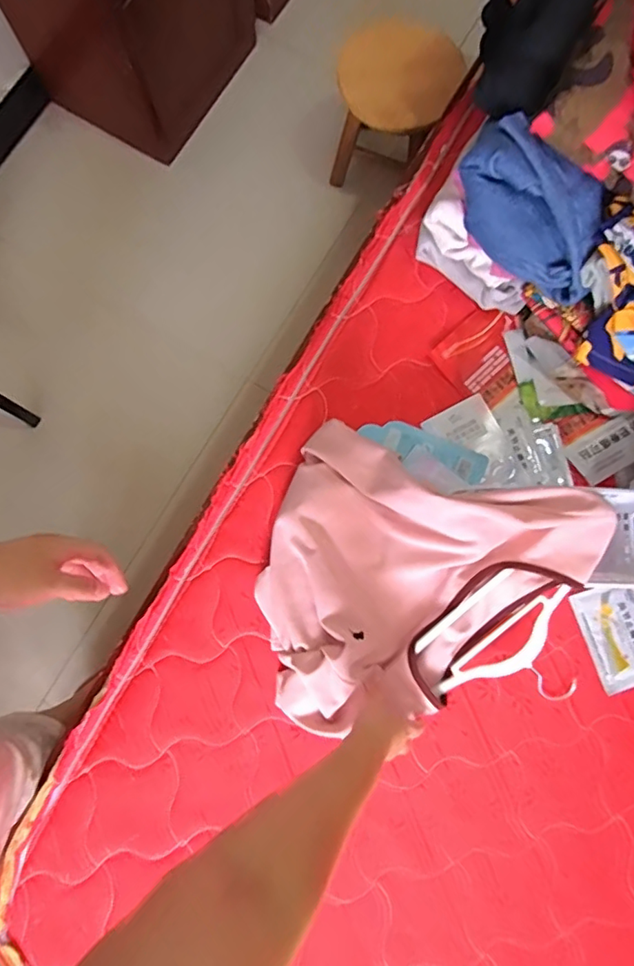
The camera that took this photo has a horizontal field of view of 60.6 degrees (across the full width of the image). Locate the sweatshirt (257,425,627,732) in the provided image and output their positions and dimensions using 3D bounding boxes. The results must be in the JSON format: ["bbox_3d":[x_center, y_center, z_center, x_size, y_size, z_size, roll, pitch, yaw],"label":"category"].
[{"bbox_3d":[0.106,0.148,0.671,0.371,0.117,0.360,22,80,4],"label":"sweatshirt"}]

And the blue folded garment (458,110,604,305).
[{"bbox_3d":[0.274,-0.343,0.694,0.232,0.097,0.109,40,82,7],"label":"blue folded garment"}]

